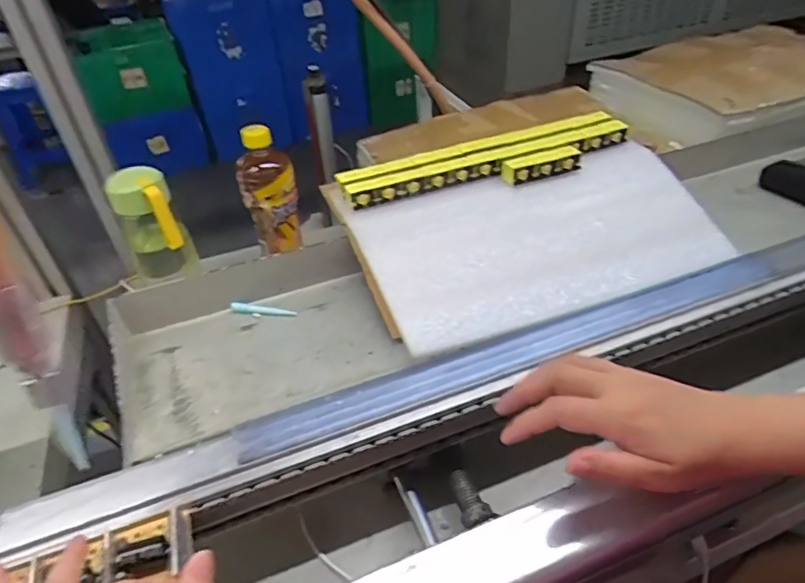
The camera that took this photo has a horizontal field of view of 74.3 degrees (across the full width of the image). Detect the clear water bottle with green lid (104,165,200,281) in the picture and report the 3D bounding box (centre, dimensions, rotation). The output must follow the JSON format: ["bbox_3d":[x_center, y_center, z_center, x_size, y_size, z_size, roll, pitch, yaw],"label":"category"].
[{"bbox_3d":[-0.309,-0.081,0.661,0.071,0.134,0.096,-28,45,-22],"label":"clear water bottle with green lid"}]

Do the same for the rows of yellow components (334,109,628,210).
[{"bbox_3d":[0.101,-0.150,0.605,0.338,0.029,0.084,-16,42,-10],"label":"rows of yellow components"}]

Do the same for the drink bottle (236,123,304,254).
[{"bbox_3d":[-0.172,-0.132,0.693,0.070,0.159,0.070,-17,42,-11],"label":"drink bottle"}]

